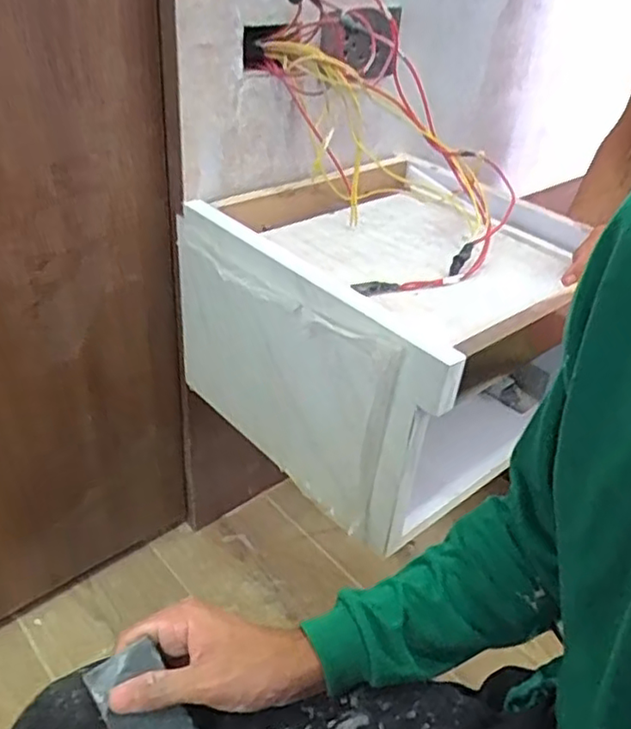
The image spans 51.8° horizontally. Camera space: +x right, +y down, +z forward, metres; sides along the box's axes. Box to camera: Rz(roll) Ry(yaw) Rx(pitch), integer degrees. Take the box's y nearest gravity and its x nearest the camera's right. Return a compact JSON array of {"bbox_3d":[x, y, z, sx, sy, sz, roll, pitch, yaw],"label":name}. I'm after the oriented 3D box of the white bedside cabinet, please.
[{"bbox_3d":[0.086,-0.038,0.738,0.349,0.242,0.351,-25,46,-34],"label":"white bedside cabinet"}]

